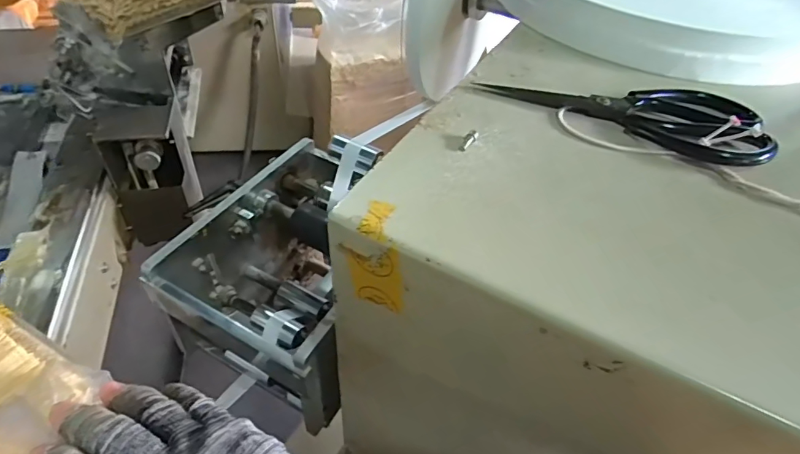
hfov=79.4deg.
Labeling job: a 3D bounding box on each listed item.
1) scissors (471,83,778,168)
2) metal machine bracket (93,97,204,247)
[{"bbox_3d":[0.193,-0.111,0.431,0.244,0.023,0.094,20,48,14],"label":"scissors"},{"bbox_3d":[-0.600,-0.135,1.186,0.176,0.313,0.143,-16,50,-19],"label":"metal machine bracket"}]

